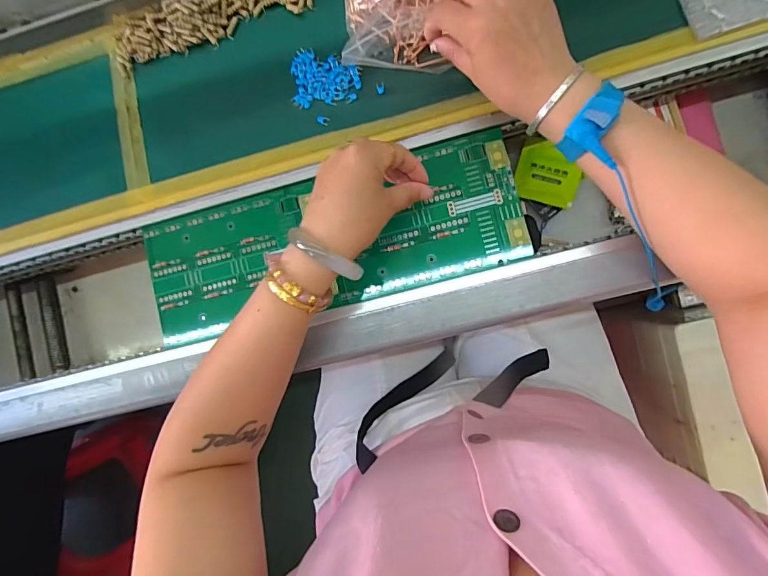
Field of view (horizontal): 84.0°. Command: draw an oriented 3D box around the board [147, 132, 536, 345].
[{"bbox_3d":[-0.052,-0.044,0.401,0.355,0.006,0.127,-11,87,6],"label":"board"}]

